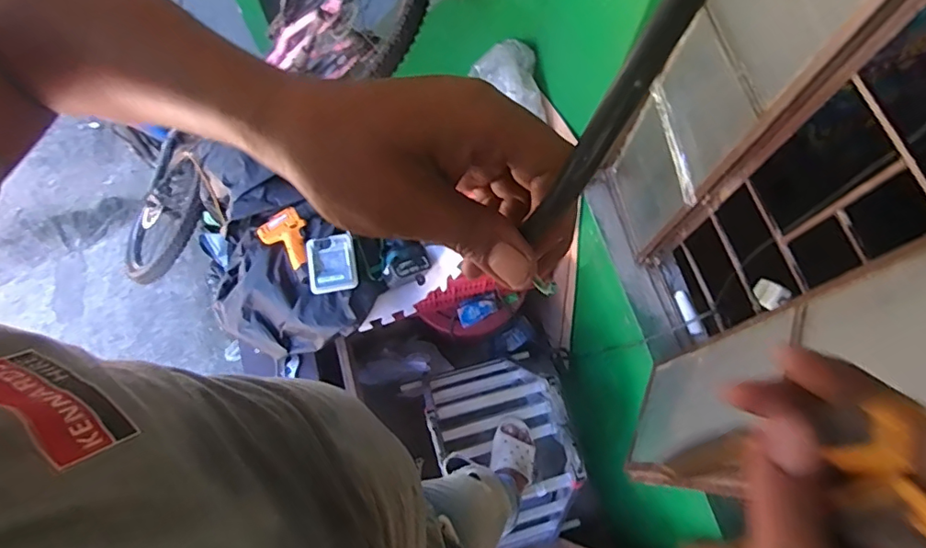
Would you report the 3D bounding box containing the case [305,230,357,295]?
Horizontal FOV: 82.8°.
[{"bbox_3d":[-0.335,-0.025,1.331,0.120,0.035,0.145,-11,71,-4],"label":"case"}]

